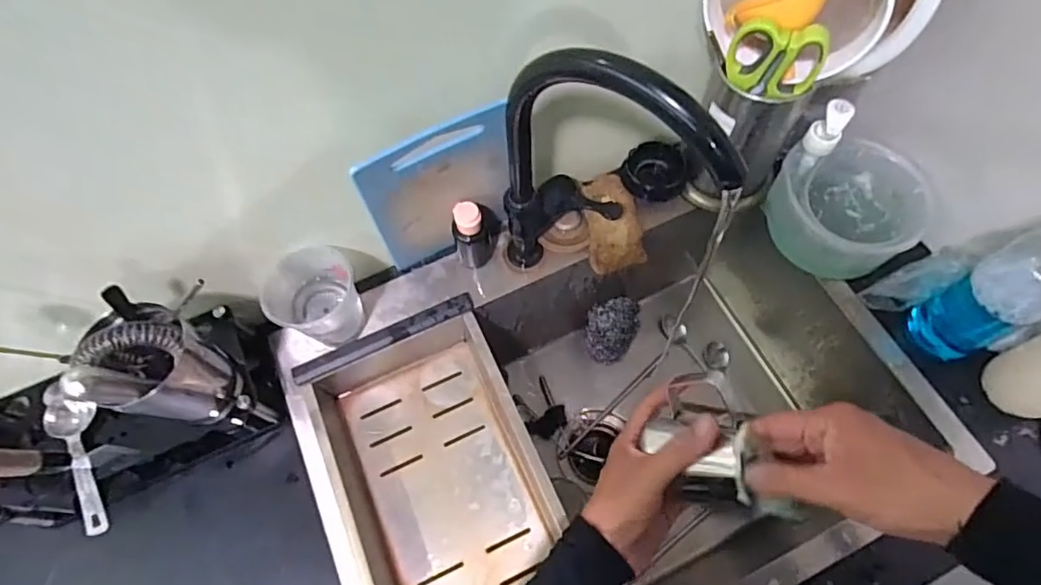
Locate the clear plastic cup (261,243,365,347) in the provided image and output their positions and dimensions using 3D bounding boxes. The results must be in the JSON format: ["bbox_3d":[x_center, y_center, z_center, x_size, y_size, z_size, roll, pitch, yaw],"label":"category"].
[{"bbox_3d":[-0.209,0.008,0.588,0.083,0.087,0.080,-1,64,2],"label":"clear plastic cup"}]

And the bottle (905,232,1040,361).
[{"bbox_3d":[0.435,-0.008,0.489,0.077,0.228,0.061,-25,66,-9],"label":"bottle"}]

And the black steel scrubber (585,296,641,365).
[{"bbox_3d":[0.129,0.050,0.794,0.069,0.073,0.083,16,66,10],"label":"black steel scrubber"}]

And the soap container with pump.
[{"bbox_3d":[0.351,-0.109,0.586,0.146,0.147,0.134,-1,64,2],"label":"soap container with pump"}]

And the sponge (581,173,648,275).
[{"bbox_3d":[0.107,-0.086,0.660,0.065,0.045,0.116,-7,64,-1],"label":"sponge"}]

